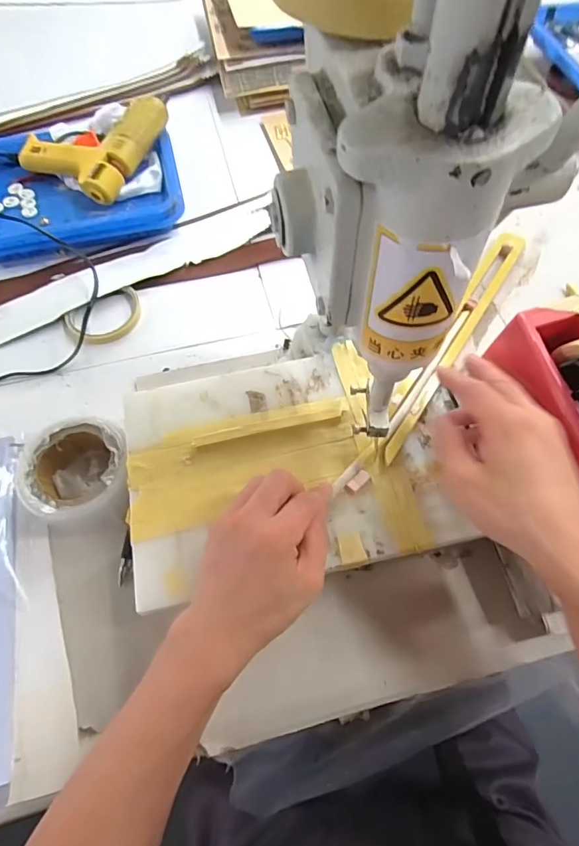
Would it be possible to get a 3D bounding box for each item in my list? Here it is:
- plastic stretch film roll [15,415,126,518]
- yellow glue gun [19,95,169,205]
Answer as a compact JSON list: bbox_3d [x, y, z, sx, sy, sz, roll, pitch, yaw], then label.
[{"bbox_3d":[-0.199,0.045,0.452,0.099,0.051,0.098,0,63,1],"label":"plastic stretch film roll"},{"bbox_3d":[-0.265,-0.390,0.658,0.155,0.057,0.163,27,67,14],"label":"yellow glue gun"}]

